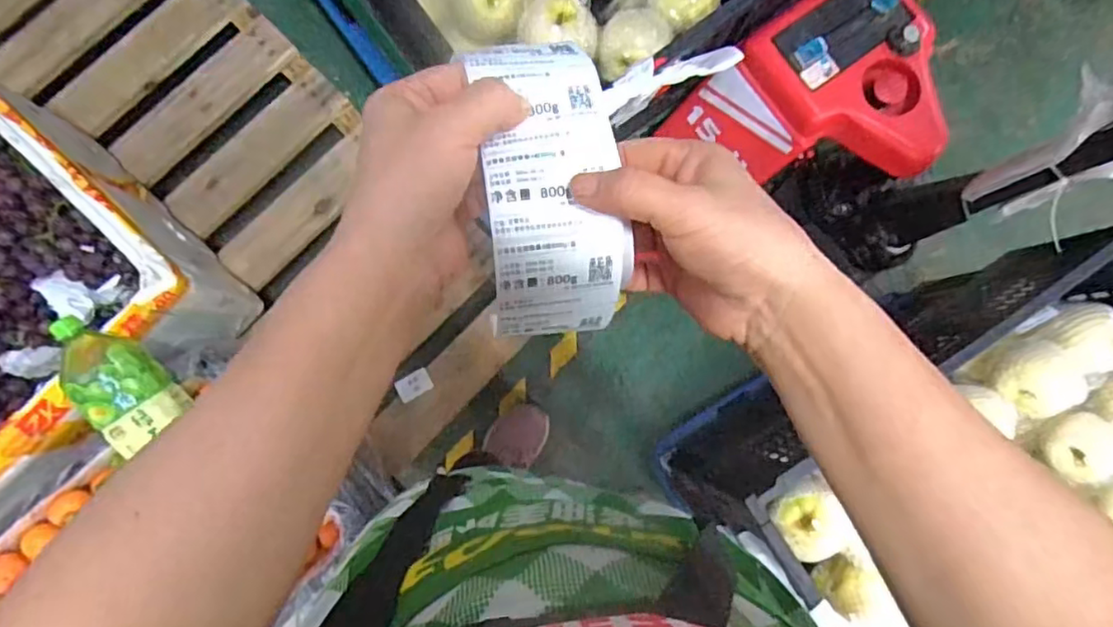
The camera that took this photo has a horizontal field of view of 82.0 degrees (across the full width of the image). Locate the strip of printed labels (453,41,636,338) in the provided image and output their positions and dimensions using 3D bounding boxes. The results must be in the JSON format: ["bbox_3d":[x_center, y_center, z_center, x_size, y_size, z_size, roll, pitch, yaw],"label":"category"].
[{"bbox_3d":[-0.004,-0.061,0.310,0.068,0.045,0.143,-4,92,-4],"label":"strip of printed labels"}]

